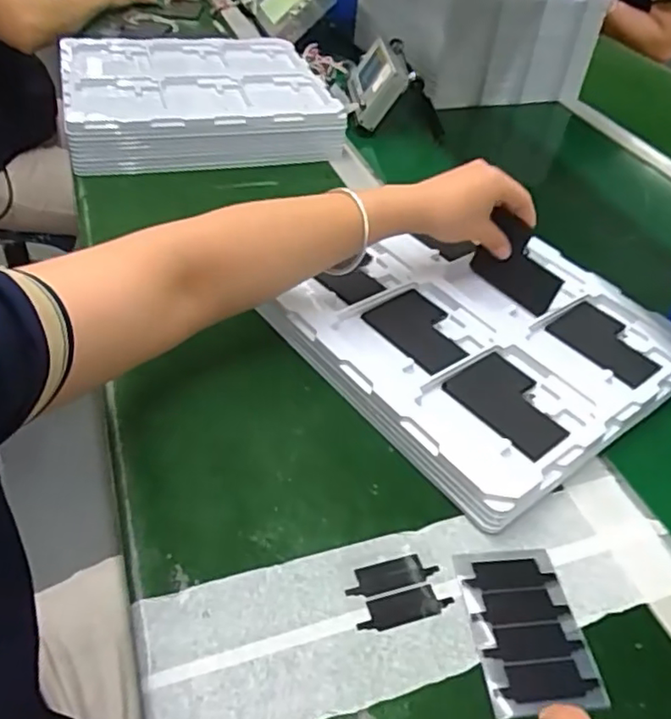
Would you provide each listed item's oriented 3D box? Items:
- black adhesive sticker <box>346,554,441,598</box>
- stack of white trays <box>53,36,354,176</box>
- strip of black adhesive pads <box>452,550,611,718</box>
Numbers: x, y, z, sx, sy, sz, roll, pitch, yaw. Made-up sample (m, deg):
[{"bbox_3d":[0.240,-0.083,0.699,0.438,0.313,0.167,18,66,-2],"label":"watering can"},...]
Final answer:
[{"bbox_3d":[0.035,0.135,0.382,0.059,0.004,0.019,-9,44,-17],"label":"black adhesive sticker"},{"bbox_3d":[-0.186,-0.354,0.831,0.330,0.070,0.294,-10,46,-18],"label":"stack of white trays"},{"bbox_3d":[0.112,0.158,0.364,0.065,0.004,0.094,-1,43,-8],"label":"strip of black adhesive pads"}]

